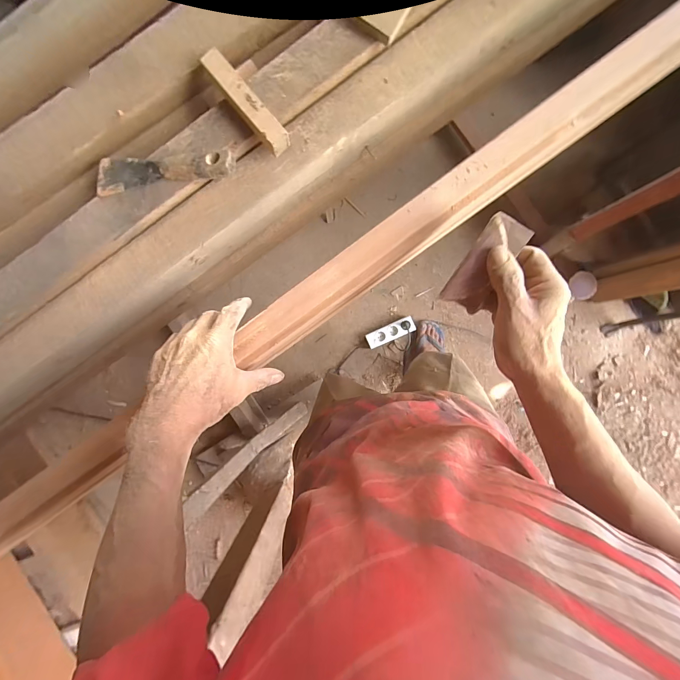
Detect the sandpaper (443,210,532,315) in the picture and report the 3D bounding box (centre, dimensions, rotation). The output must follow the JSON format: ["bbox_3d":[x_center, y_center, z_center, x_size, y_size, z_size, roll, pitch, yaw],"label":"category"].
[{"bbox_3d":[0.146,-0.075,0.340,0.046,0.017,0.094,27,108,2],"label":"sandpaper"}]

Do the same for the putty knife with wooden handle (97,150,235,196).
[{"bbox_3d":[-0.195,-0.183,0.373,0.162,0.028,0.043,4,91,3],"label":"putty knife with wooden handle"}]

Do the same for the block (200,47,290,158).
[{"bbox_3d":[-0.100,-0.252,0.365,0.025,0.032,0.118,-40,89,3],"label":"block"}]

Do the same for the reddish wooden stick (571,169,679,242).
[{"bbox_3d":[0.698,-0.322,0.773,0.037,0.461,0.054,-27,90,3],"label":"reddish wooden stick"}]

